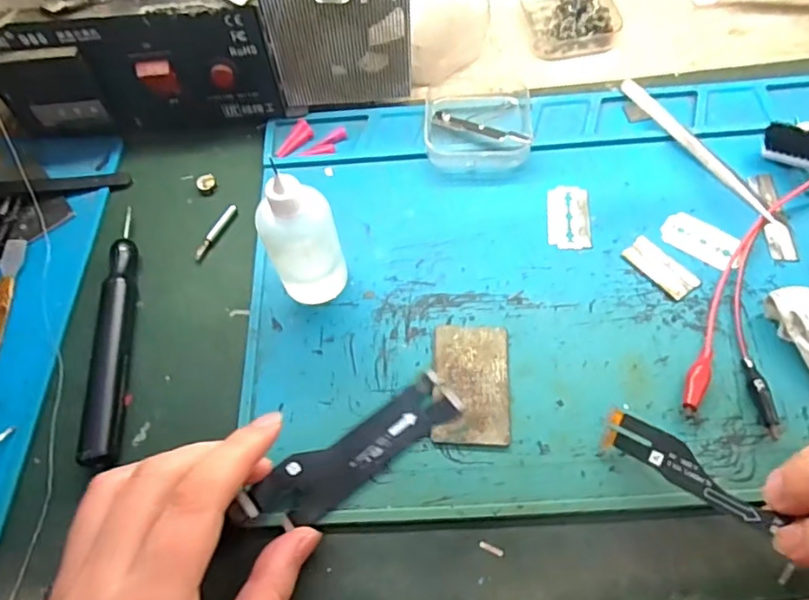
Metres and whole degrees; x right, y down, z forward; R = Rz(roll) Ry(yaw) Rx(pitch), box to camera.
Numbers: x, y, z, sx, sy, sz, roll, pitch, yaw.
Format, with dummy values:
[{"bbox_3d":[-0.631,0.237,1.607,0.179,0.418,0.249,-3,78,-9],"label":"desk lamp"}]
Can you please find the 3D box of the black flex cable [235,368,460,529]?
[{"bbox_3d":[-0.021,0.071,0.263,0.105,0.008,0.027,-31,65,-15],"label":"black flex cable"}]

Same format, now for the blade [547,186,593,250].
[{"bbox_3d":[0.093,-0.048,0.322,0.023,0.004,0.042,2,63,5],"label":"blade"}]

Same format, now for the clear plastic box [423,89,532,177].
[{"bbox_3d":[0.045,-0.106,0.347,0.063,0.018,0.062,-2,63,3],"label":"clear plastic box"}]

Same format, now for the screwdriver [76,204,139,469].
[{"bbox_3d":[-0.152,0.014,0.299,0.017,0.016,0.142,-9,62,-1],"label":"screwdriver"}]

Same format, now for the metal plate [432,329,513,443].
[{"bbox_3d":[0.033,0.040,0.279,0.036,0.004,0.060,1,63,4],"label":"metal plate"}]

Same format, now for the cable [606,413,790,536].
[{"bbox_3d":[0.113,0.067,0.230,0.069,0.004,0.017,25,92,47],"label":"cable"}]

